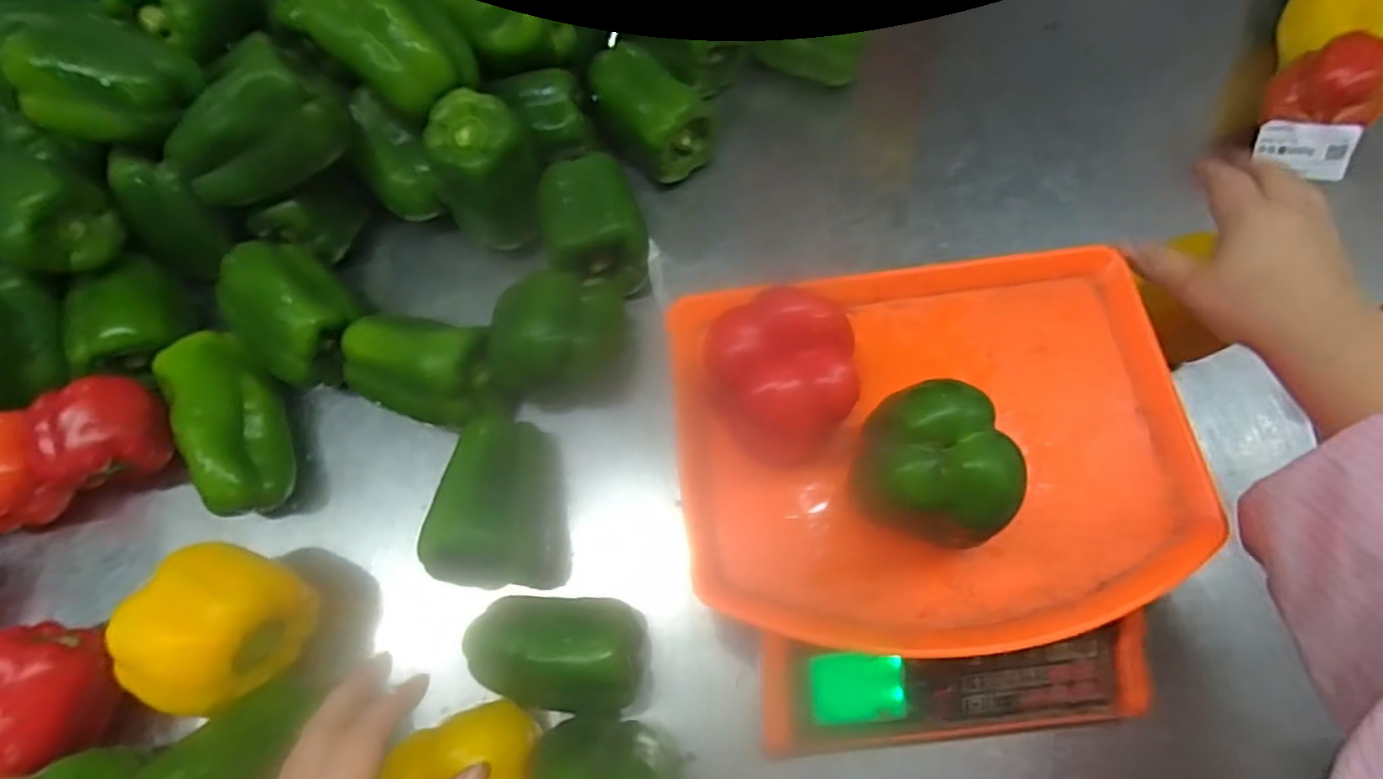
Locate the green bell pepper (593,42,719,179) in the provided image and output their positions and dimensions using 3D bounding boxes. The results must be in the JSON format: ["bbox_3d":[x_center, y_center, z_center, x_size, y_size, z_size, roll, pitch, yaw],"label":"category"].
[{"bbox_3d":[-0.042,-0.240,0.573,0.115,0.070,0.081,41,77,16],"label":"green bell pepper"}]

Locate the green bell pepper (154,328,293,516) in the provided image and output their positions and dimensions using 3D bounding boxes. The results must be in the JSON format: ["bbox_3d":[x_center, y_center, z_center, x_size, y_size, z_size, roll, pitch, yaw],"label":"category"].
[{"bbox_3d":[-0.346,0.027,0.487,0.071,0.062,0.127,-24,70,-6],"label":"green bell pepper"}]

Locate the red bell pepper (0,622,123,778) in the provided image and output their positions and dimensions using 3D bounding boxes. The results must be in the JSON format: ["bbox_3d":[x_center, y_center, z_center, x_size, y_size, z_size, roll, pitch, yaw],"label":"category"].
[{"bbox_3d":[-0.420,0.206,0.429,0.068,0.077,0.087,5,70,5],"label":"red bell pepper"}]

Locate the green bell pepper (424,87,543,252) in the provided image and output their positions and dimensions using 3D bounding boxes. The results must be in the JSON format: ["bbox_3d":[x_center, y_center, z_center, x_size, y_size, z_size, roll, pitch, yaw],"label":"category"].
[{"bbox_3d":[-0.160,-0.169,0.516,0.076,0.090,0.080,-9,70,0],"label":"green bell pepper"}]

